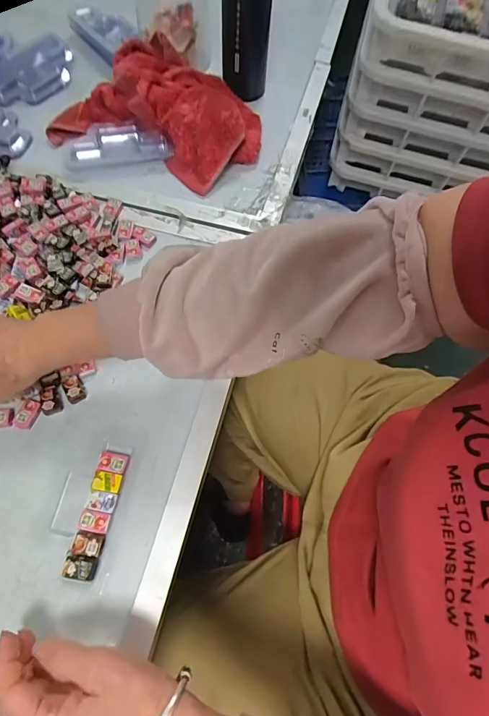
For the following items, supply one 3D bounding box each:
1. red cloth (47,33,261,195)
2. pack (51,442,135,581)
[{"bbox_3d":[-0.101,-0.330,0.541,0.253,0.064,0.174,20,66,6],"label":"red cloth"},{"bbox_3d":[-0.143,0.133,0.370,0.053,0.010,0.116,10,65,2],"label":"pack"}]

